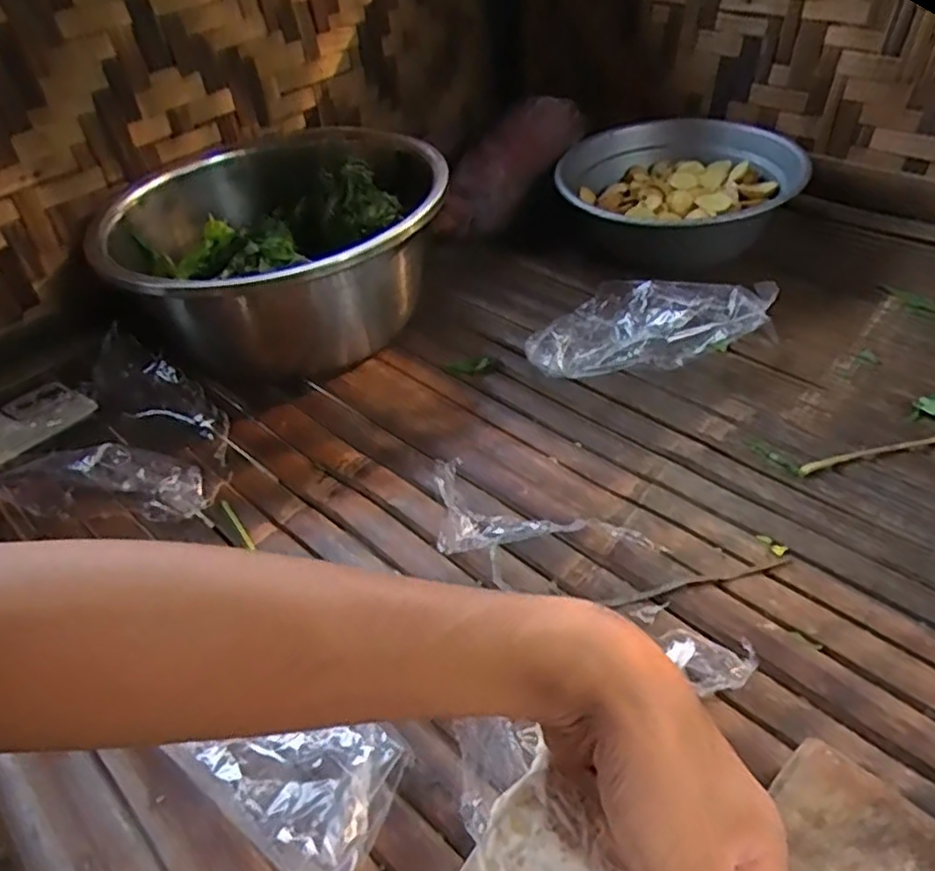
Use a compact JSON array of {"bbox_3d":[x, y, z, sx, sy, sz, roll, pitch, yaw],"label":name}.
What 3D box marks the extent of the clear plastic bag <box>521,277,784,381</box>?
[{"bbox_3d":[0.149,-0.097,0.610,0.197,0.059,0.080,-14,42,-8],"label":"clear plastic bag"}]

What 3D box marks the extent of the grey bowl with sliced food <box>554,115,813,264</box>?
[{"bbox_3d":[0.215,-0.253,0.748,0.232,0.093,0.209,-4,42,4],"label":"grey bowl with sliced food"}]

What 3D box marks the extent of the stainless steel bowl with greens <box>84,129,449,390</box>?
[{"bbox_3d":[-0.175,-0.157,0.661,0.313,0.148,0.258,-3,42,5],"label":"stainless steel bowl with greens"}]

